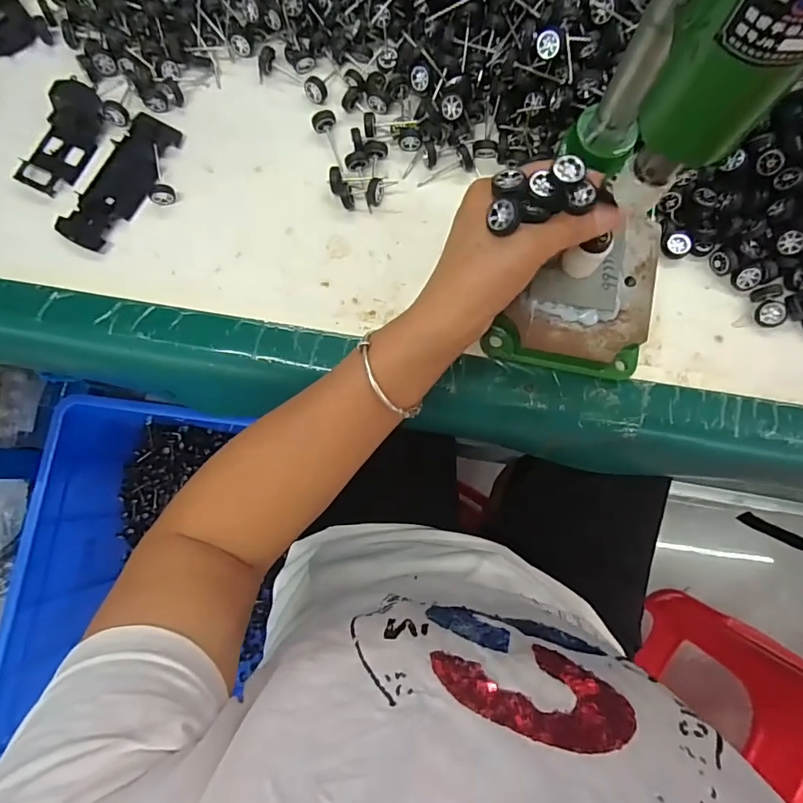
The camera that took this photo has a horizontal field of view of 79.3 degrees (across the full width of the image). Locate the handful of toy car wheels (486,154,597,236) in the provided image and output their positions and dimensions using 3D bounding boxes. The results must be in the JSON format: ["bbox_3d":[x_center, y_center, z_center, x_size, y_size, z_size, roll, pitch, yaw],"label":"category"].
[{"bbox_3d":[0.077,-0.118,0.271,0.058,0.014,0.033,-17,83,0],"label":"handful of toy car wheels"}]

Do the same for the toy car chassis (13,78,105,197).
[{"bbox_3d":[-0.284,-0.221,0.407,0.049,0.009,0.095,20,81,4],"label":"toy car chassis"}]

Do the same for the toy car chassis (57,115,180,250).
[{"bbox_3d":[-0.232,-0.182,0.402,0.051,0.010,0.122,33,82,6],"label":"toy car chassis"}]

